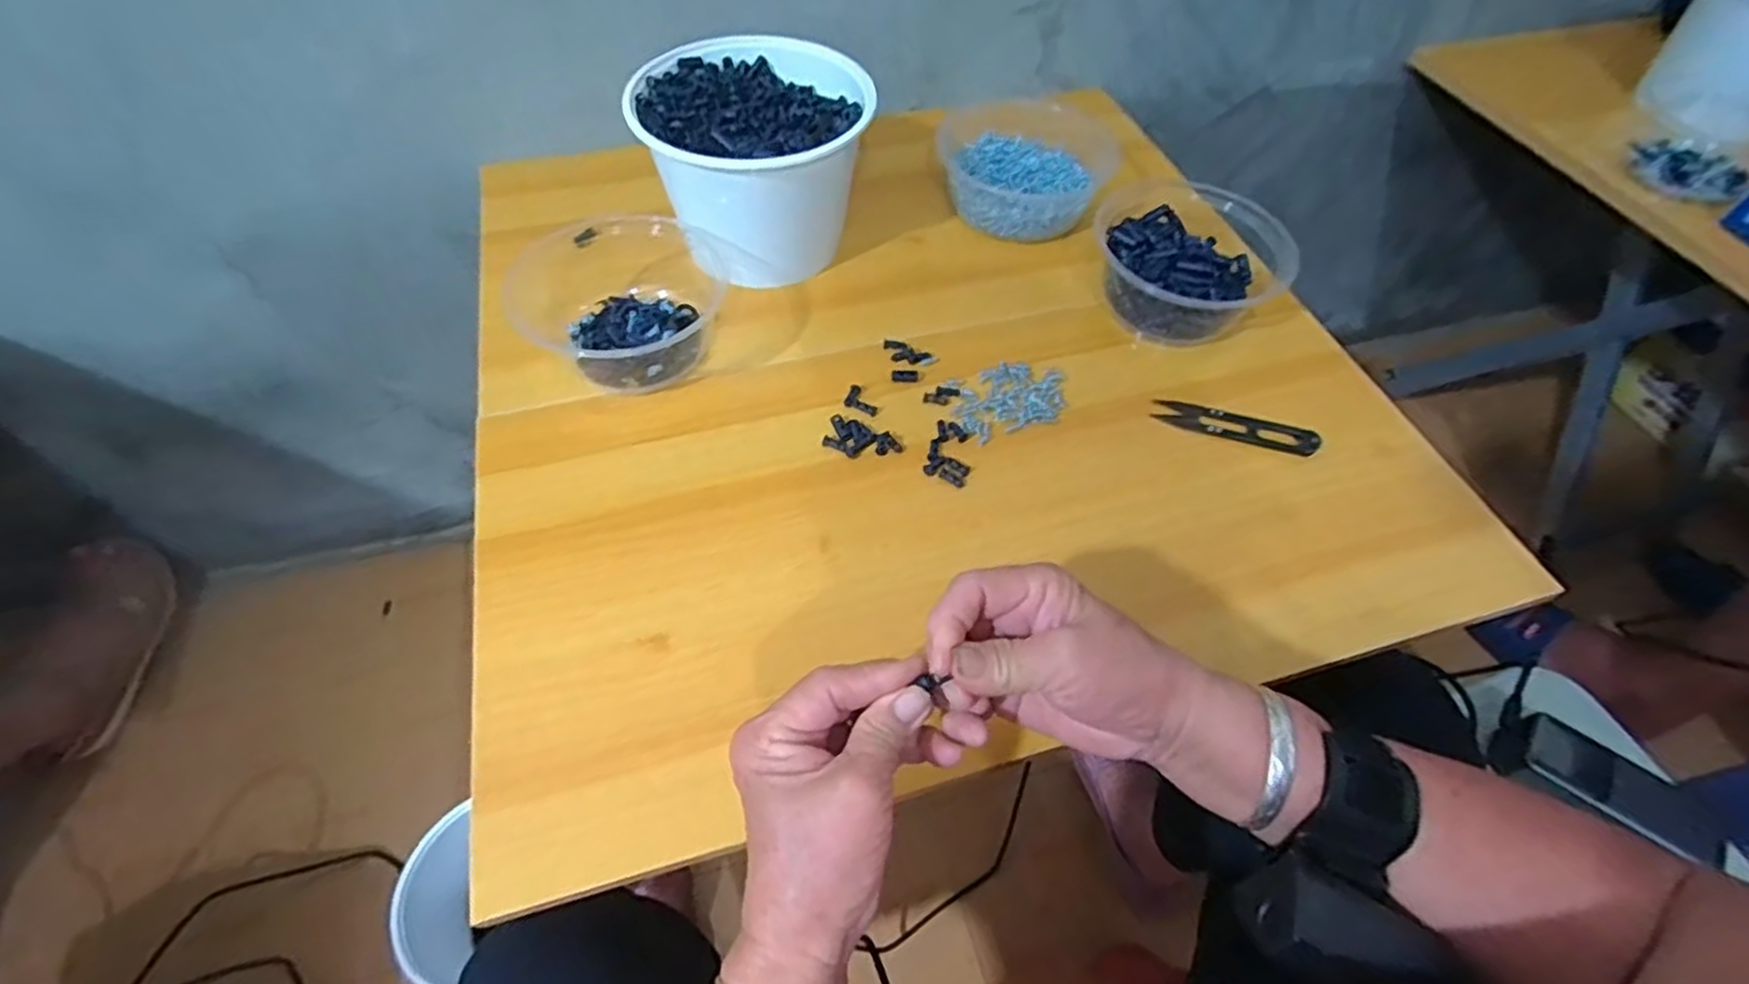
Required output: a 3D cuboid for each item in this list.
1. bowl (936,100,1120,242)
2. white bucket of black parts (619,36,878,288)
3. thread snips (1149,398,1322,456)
[{"bbox_3d":[0.117,-0.255,0.594,0.142,0.065,0.115,13,55,6],"label":"bowl"},{"bbox_3d":[-0.084,-0.238,0.539,0.158,0.112,0.146,1,55,-2],"label":"white bucket of black parts"},{"bbox_3d":[0.235,-0.045,0.479,0.101,0.010,0.027,21,56,12],"label":"thread snips"}]

